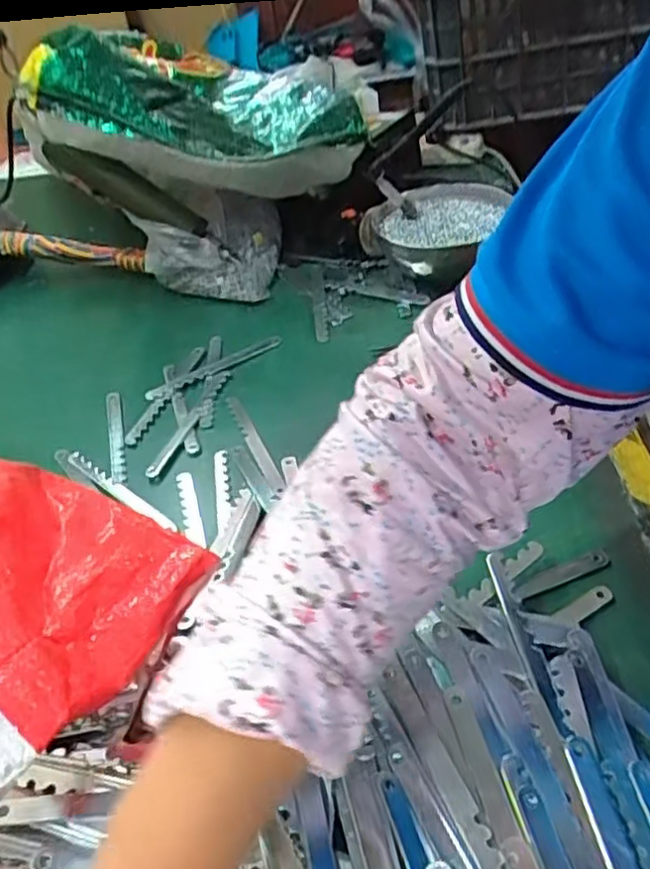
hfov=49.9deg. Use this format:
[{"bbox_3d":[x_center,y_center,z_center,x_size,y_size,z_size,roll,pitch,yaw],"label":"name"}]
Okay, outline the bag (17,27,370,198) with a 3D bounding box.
[{"bbox_3d":[-0.098,-0.311,0.706,0.160,0.120,0.438,25,32,33],"label":"bag"}]

